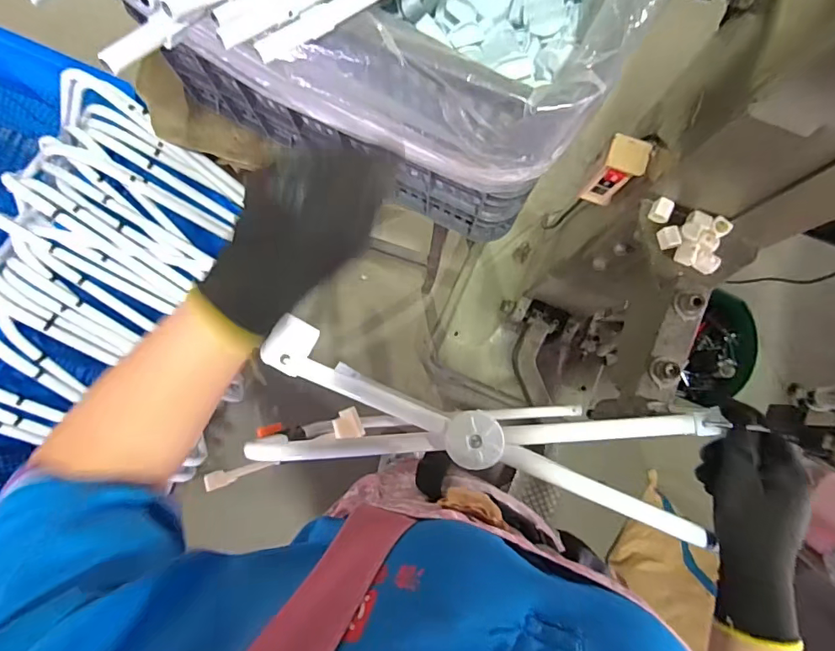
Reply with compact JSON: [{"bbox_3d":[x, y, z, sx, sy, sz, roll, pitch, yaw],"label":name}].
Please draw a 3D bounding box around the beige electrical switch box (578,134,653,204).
[{"bbox_3d":[0.259,-0.205,0.656,0.053,0.119,0.040,14,82,1],"label":"beige electrical switch box"}]

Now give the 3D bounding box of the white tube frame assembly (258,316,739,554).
[{"bbox_3d":[0.056,0.087,0.418,0.372,0.049,0.115,10,82,-4],"label":"white tube frame assembly"}]

